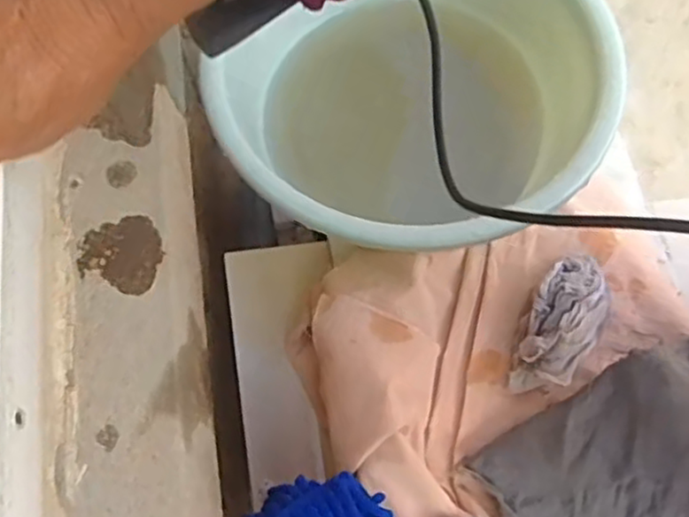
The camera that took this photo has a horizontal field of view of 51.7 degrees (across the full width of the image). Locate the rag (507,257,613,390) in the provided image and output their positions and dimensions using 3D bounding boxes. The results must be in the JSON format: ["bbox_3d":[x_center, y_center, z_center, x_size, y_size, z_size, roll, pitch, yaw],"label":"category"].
[{"bbox_3d":[0.176,0.049,0.568,0.053,0.047,0.126,25,72,9],"label":"rag"}]

